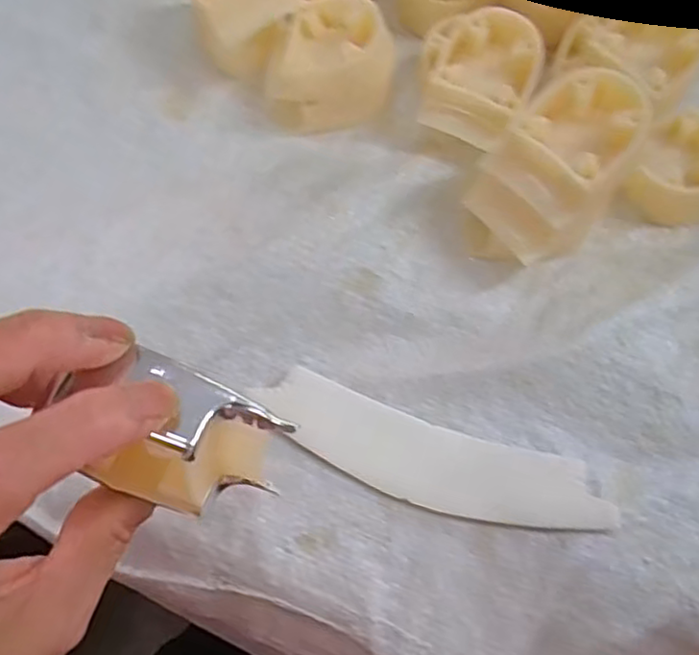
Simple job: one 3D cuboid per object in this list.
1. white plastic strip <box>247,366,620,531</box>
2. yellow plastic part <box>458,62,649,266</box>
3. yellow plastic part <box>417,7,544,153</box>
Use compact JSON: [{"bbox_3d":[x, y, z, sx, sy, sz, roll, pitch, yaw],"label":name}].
[{"bbox_3d":[0.033,0.055,0.278,0.149,0.006,0.036,16,76,10],"label":"white plastic strip"},{"bbox_3d":[0.089,-0.068,0.290,0.054,0.062,0.065,36,75,14],"label":"yellow plastic part"},{"bbox_3d":[0.061,-0.120,0.323,0.056,0.040,0.059,16,71,8],"label":"yellow plastic part"}]

